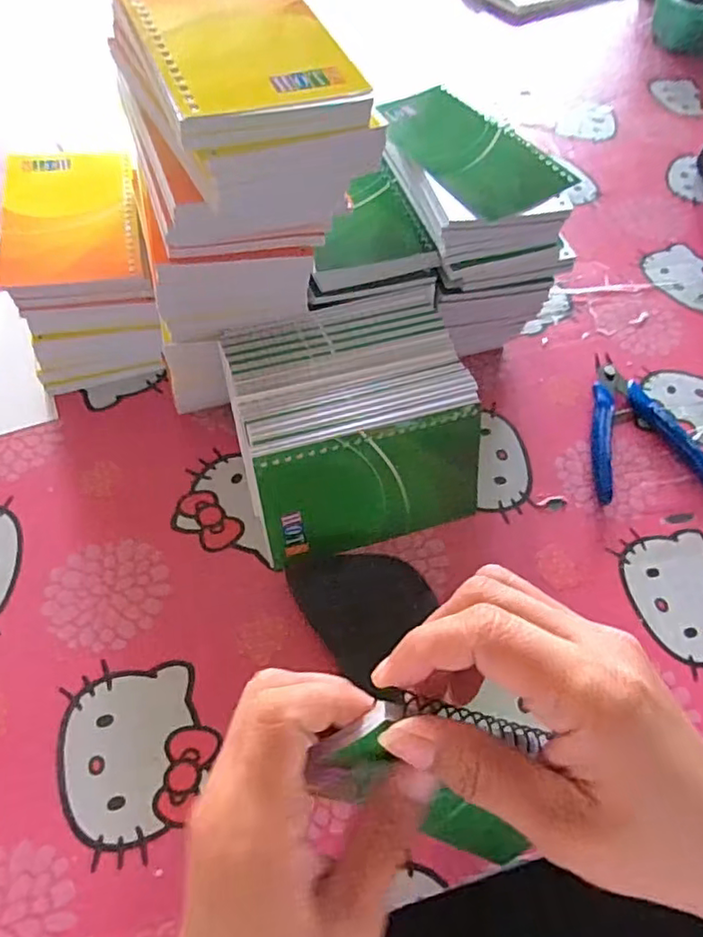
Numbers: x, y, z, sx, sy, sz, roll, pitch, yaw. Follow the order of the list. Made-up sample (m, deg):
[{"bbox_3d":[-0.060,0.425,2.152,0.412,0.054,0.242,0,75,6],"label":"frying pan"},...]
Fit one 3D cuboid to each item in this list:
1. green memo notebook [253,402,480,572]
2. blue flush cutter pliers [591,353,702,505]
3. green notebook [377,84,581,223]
[{"bbox_3d":[0.014,0.012,0.340,0.127,0.076,0.005,-15,34,-13],"label":"green memo notebook"},{"bbox_3d":[0.193,-0.031,0.414,0.083,0.013,0.114,-4,59,-7],"label":"blue flush cutter pliers"},{"bbox_3d":[0.072,-0.204,0.380,0.075,0.006,0.126,-30,65,-20],"label":"green notebook"}]

